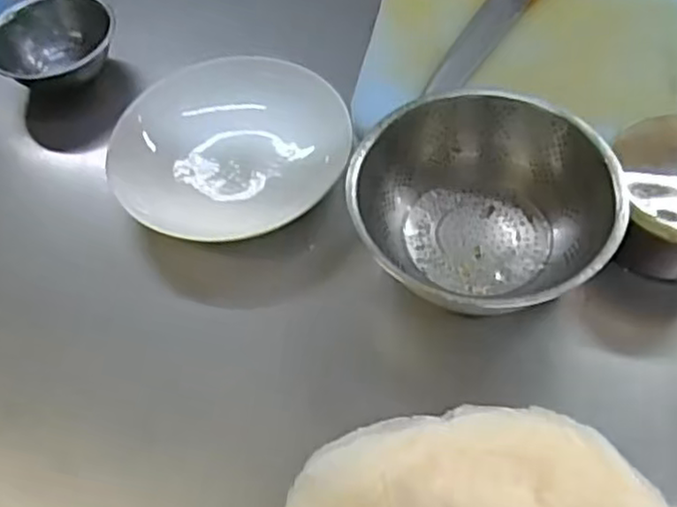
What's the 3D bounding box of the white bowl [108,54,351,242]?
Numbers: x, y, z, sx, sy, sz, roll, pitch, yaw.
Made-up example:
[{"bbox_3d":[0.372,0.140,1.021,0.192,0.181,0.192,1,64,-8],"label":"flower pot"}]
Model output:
[{"bbox_3d":[-0.118,-0.126,0.760,0.252,0.059,0.201,-33,60,-17],"label":"white bowl"}]

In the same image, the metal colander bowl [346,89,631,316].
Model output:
[{"bbox_3d":[0.124,-0.034,0.629,0.221,0.095,0.200,25,61,19],"label":"metal colander bowl"}]

